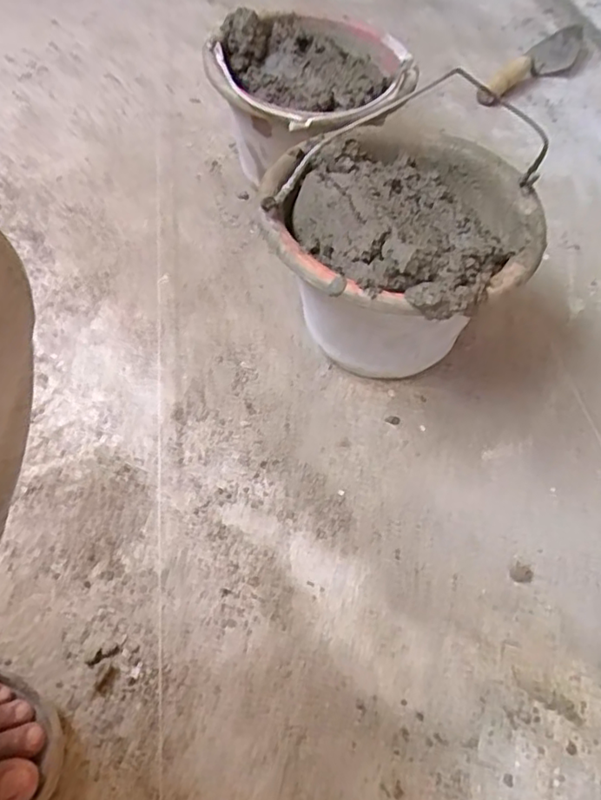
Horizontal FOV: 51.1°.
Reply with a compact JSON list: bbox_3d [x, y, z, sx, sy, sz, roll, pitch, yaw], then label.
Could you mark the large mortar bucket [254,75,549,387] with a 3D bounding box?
[{"bbox_3d":[0.092,-0.140,0.624,0.234,0.182,0.274,13,52,7],"label":"large mortar bucket"}]

